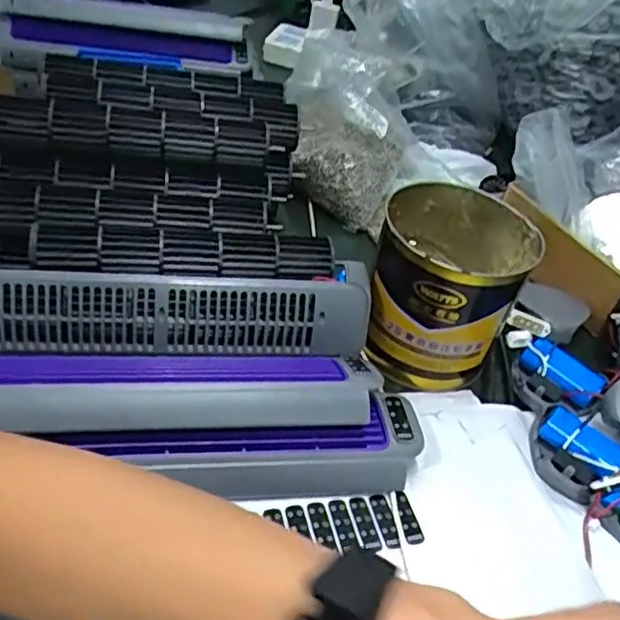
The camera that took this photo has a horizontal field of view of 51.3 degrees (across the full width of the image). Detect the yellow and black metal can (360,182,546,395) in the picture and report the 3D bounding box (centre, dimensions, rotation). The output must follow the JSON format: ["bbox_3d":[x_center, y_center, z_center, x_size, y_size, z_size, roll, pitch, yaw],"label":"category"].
[{"bbox_3d":[0.107,-0.018,0.526,0.114,0.118,0.122,19,42,6],"label":"yellow and black metal can"}]

